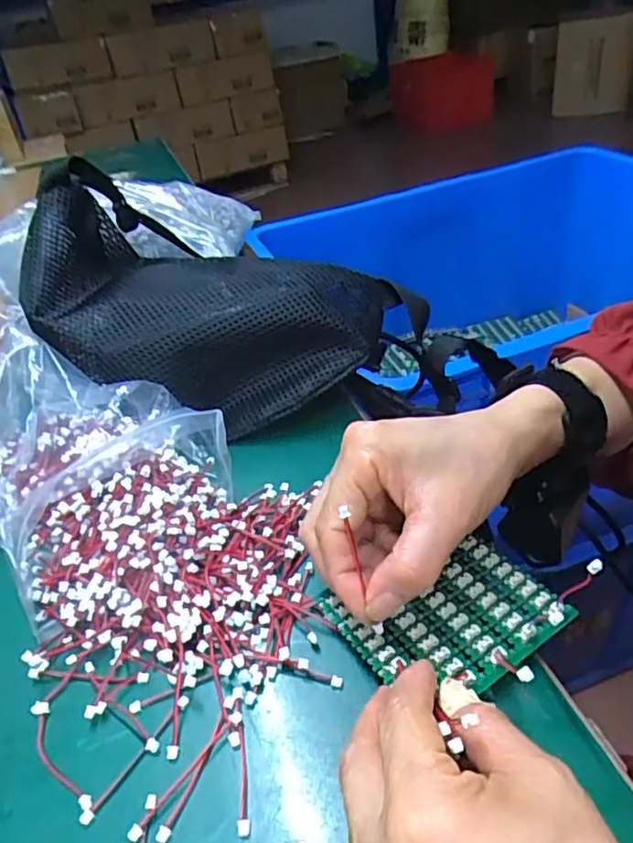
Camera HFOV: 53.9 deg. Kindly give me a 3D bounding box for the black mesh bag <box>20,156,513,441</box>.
[{"bbox_3d":[-0.039,-0.069,0.435,0.333,0.101,0.126,16,37,2],"label":"black mesh bag"}]

